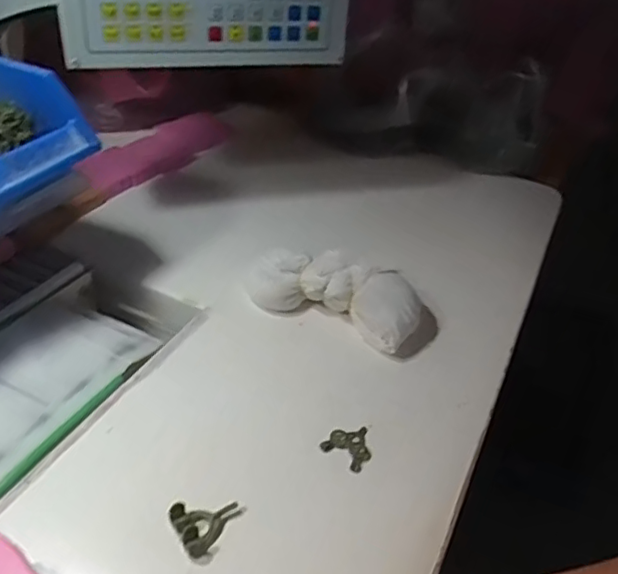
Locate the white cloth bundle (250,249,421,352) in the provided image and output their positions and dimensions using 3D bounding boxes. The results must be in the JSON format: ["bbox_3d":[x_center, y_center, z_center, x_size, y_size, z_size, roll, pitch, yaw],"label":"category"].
[{"bbox_3d":[0.024,0.003,0.544,0.157,0.050,0.073,19,40,15],"label":"white cloth bundle"}]

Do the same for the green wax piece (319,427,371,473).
[{"bbox_3d":[0.031,0.113,0.441,0.032,0.008,0.034,27,42,23],"label":"green wax piece"}]

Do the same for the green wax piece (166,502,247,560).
[{"bbox_3d":[-0.068,0.145,0.383,0.035,0.009,0.043,24,41,21],"label":"green wax piece"}]

